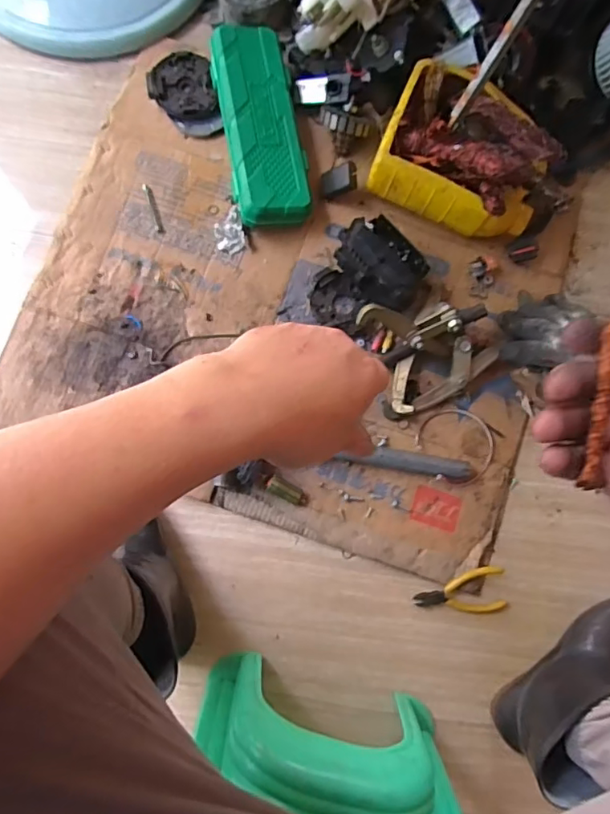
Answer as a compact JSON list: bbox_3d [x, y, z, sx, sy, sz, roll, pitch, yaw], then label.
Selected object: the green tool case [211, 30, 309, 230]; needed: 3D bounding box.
[{"bbox_3d":[-0.062,-0.387,0.752,0.104,0.061,0.287,-10,81,-4],"label":"green tool case"}]

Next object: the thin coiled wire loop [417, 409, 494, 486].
[{"bbox_3d":[0.201,0.048,0.714,0.096,0.011,0.103,2,79,-12],"label":"thin coiled wire loop"}]

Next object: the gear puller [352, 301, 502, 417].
[{"bbox_3d":[0.162,-0.077,0.680,0.167,0.110,0.131,-23,82,-6],"label":"gear puller"}]

